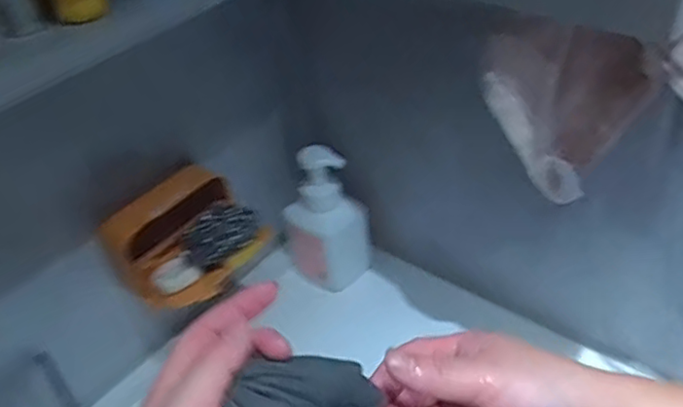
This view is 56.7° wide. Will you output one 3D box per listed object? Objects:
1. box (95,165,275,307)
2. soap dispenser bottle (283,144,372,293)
[{"bbox_3d":[-0.141,0.030,0.605,0.101,0.077,0.127,22,47,32],"label":"box"},{"bbox_3d":[-0.017,0.017,0.736,0.085,0.166,0.066,-22,41,-17],"label":"soap dispenser bottle"}]

